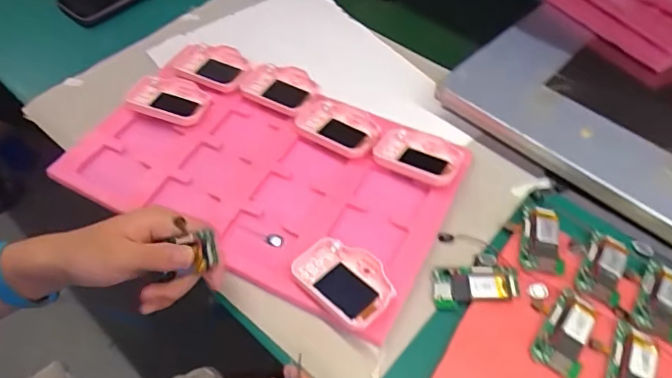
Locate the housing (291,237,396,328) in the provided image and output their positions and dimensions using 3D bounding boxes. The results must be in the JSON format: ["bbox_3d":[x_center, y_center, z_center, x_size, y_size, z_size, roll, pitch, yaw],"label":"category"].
[{"bbox_3d":[0.006,0.079,0.437,0.085,0.020,0.059,32,58,22],"label":"housing"}]

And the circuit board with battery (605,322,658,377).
[{"bbox_3d":[0.228,0.139,0.388,0.038,0.005,0.068,22,55,16],"label":"circuit board with battery"}]

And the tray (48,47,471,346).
[{"bbox_3d":[-0.074,-0.028,0.518,0.370,0.030,0.228,25,56,18],"label":"tray"}]

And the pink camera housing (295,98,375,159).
[{"bbox_3d":[0.002,-0.067,0.537,0.086,0.016,0.060,22,55,16],"label":"pink camera housing"}]

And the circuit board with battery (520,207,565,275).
[{"bbox_3d":[0.186,0.043,0.461,0.036,0.004,0.070,9,52,6],"label":"circuit board with battery"}]

